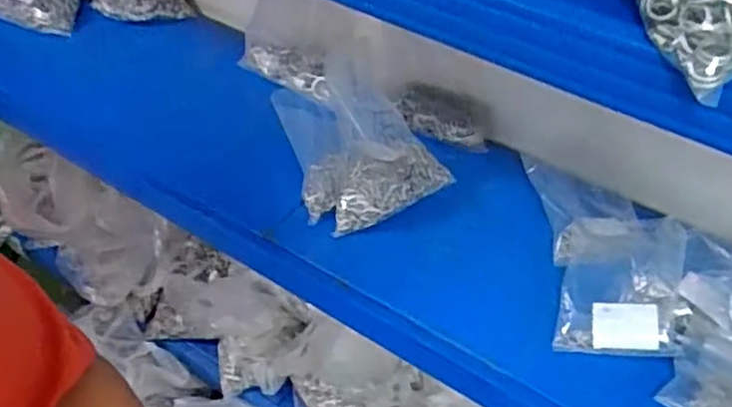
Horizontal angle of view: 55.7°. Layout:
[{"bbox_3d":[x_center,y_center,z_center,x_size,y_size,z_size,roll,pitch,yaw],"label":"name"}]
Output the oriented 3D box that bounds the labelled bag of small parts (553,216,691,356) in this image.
[{"bbox_3d":[0.334,0.103,0.907,0.155,0.030,0.199,0,53,18],"label":"labelled bag of small parts"}]

